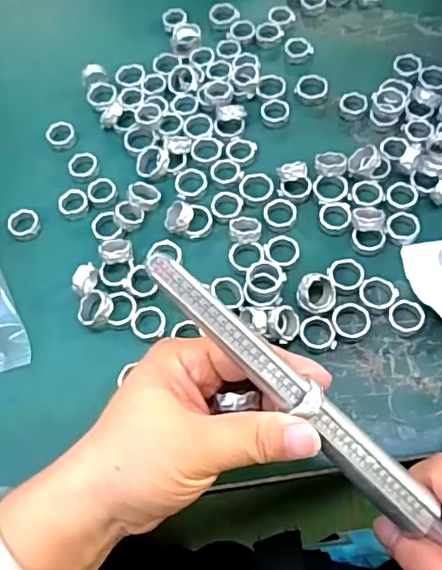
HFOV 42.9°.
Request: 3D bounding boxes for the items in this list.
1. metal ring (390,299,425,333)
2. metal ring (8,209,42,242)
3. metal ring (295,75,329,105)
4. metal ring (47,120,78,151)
[{"bbox_3d":[0.109,0.019,0.333,0.021,0.008,0.019,-29,66,-10],"label":"metal ring"},{"bbox_3d":[-0.134,-0.041,0.383,0.020,0.007,0.021,-1,64,3],"label":"metal ring"},{"bbox_3d":[0.067,-0.145,0.416,0.023,0.009,0.020,4,64,6],"label":"metal ring"},{"bbox_3d":[-0.118,-0.111,0.418,0.020,0.010,0.021,-1,64,3],"label":"metal ring"}]

